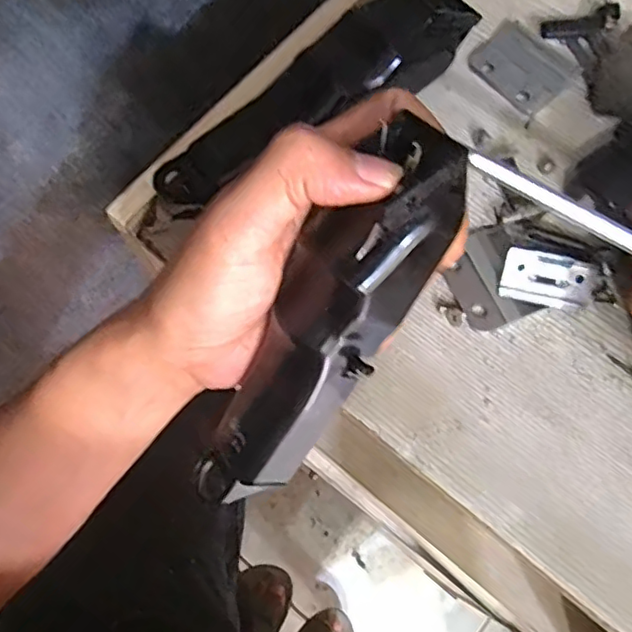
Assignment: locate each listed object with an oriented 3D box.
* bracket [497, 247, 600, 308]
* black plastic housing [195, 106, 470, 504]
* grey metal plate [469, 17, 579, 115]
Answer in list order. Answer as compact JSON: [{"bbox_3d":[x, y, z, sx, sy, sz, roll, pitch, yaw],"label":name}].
[{"bbox_3d":[0.105,-0.017,0.272,0.041,0.006,0.023,9,100,-2],"label":"bracket"},{"bbox_3d":[-0.002,0.010,0.225,0.045,0.020,0.168,39,116,13],"label":"black plastic housing"},{"bbox_3d":[0.108,-0.131,0.315,0.039,0.004,0.047,-42,75,-12],"label":"grey metal plate"}]

